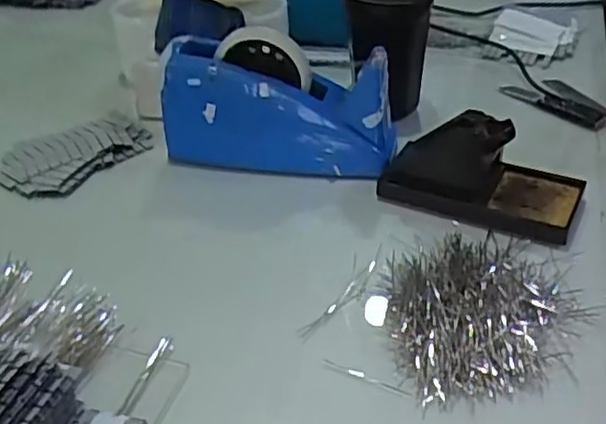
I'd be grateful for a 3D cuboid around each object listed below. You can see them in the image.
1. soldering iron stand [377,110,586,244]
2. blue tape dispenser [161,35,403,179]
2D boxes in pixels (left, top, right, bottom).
[{"bbox_3d":[0.148,-0.041,0.568,0.162,0.070,0.079,12,39,18],"label":"soldering iron stand"},{"bbox_3d":[-0.022,-0.096,0.632,0.208,0.106,0.069,6,37,11],"label":"blue tape dispenser"}]

